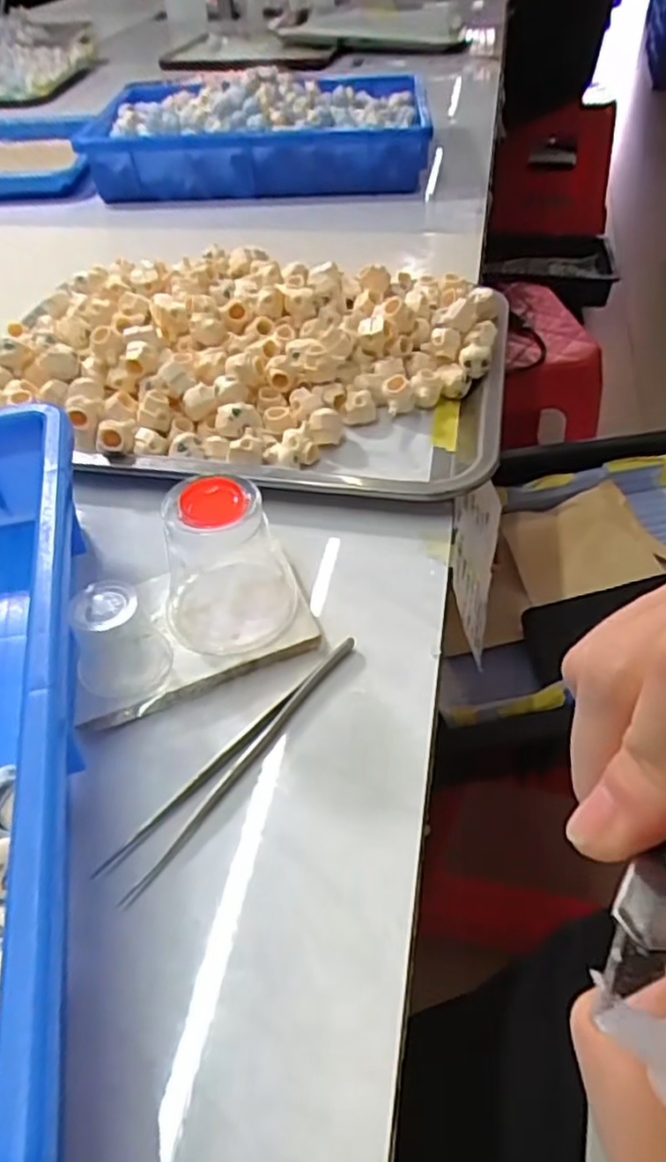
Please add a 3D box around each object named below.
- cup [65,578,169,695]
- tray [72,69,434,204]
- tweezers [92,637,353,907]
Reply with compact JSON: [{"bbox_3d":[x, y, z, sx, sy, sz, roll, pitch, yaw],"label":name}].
[{"bbox_3d":[-0.088,0.023,0.289,0.035,0.037,0.032,-2,46,2],"label":"cup"},{"bbox_3d":[-0.081,-0.507,0.799,0.353,0.083,0.226,-1,44,2],"label":"tray"},{"bbox_3d":[-0.034,0.066,0.277,0.015,0.007,0.135,30,54,28],"label":"tweezers"}]

